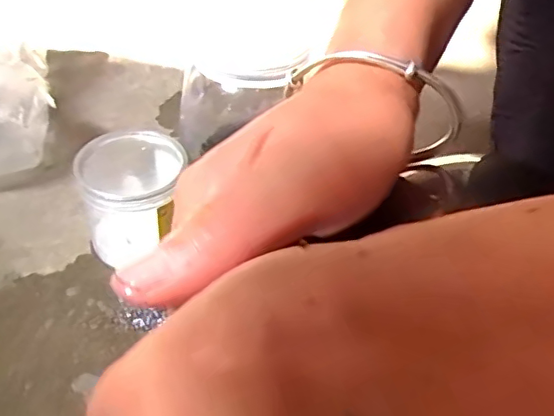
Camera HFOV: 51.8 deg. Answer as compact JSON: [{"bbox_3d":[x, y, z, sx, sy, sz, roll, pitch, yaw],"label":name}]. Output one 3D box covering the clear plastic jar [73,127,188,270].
[{"bbox_3d":[-0.115,-0.003,0.469,0.079,0.091,0.082,4,44,-3],"label":"clear plastic jar"}]

